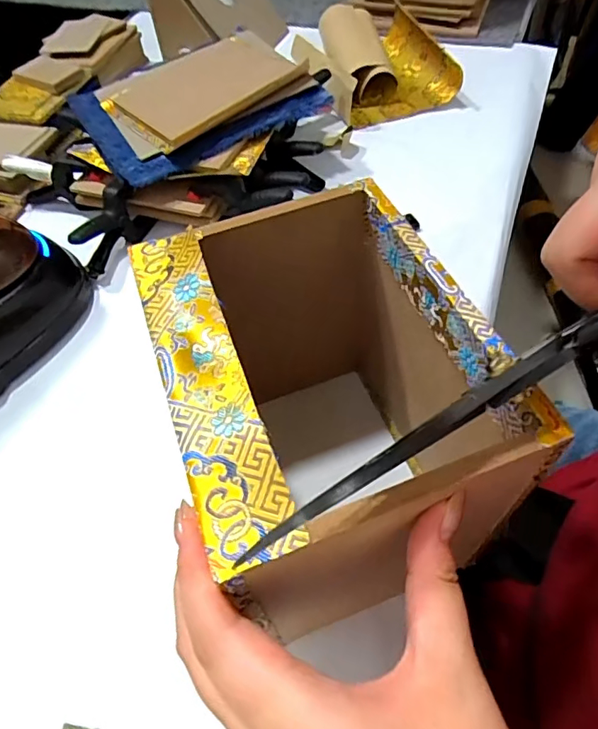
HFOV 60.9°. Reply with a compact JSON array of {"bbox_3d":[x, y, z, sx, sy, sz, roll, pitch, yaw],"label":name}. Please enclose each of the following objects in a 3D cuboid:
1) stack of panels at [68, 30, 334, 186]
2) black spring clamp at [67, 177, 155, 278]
[{"bbox_3d":[-0.121,-0.300,0.567,0.235,0.037,0.224,-28,57,-16],"label":"stack of panels"},{"bbox_3d":[-0.191,-0.140,0.510,0.026,0.067,0.086,31,62,24],"label":"black spring clamp"}]

